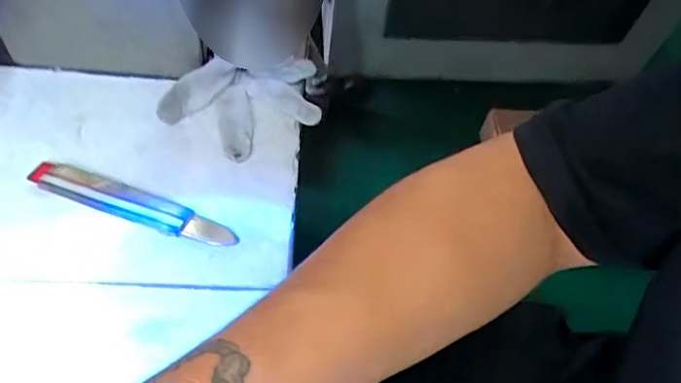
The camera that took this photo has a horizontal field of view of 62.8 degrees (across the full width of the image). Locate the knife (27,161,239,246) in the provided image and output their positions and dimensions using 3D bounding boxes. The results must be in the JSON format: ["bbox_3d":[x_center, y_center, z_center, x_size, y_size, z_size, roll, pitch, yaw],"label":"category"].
[{"bbox_3d":[-0.158,0.008,0.425,0.160,0.017,0.031,19,57,4],"label":"knife"}]

